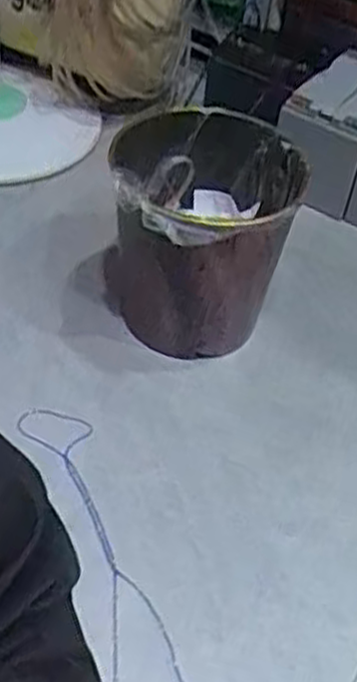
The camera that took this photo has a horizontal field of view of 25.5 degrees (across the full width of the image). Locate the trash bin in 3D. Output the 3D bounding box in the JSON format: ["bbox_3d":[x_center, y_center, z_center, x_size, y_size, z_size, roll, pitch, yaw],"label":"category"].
[{"bbox_3d":[0.017,-0.146,1.088,0.266,0.259,0.286,16,46,9],"label":"trash bin"}]

